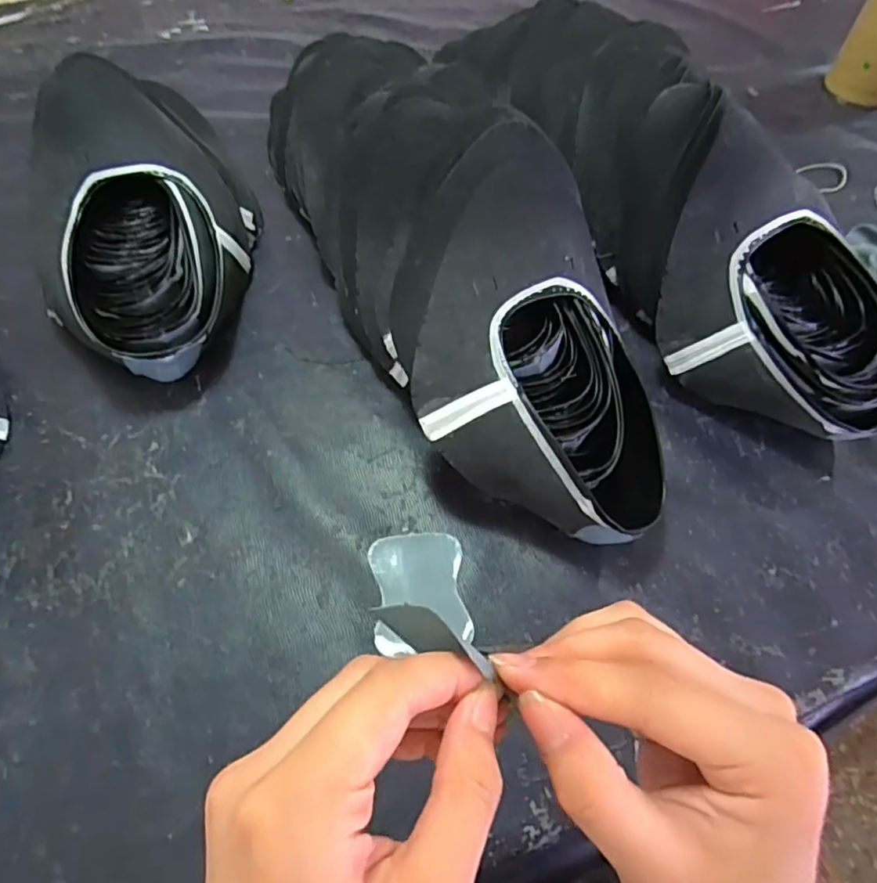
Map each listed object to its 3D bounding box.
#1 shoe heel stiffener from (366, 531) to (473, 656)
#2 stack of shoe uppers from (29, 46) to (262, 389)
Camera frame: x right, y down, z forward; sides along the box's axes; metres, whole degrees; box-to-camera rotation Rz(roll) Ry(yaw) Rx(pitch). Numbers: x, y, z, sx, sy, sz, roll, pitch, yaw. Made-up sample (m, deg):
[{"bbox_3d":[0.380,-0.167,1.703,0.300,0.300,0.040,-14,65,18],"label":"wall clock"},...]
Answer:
[{"bbox_3d":[-0.012,0.092,0.372,0.058,0.005,0.073,-5,57,-5],"label":"shoe heel stiffener"},{"bbox_3d":[-0.232,-0.190,0.476,0.151,0.140,0.289,-16,59,-12],"label":"stack of shoe uppers"}]

